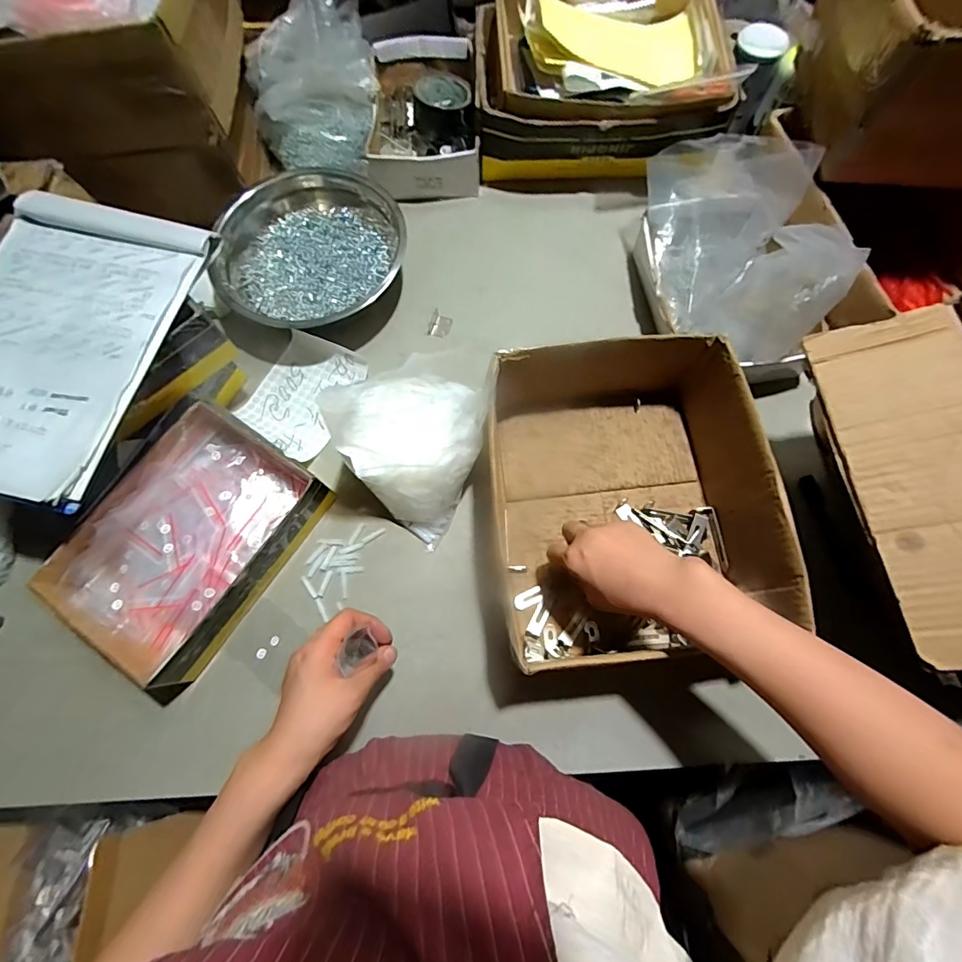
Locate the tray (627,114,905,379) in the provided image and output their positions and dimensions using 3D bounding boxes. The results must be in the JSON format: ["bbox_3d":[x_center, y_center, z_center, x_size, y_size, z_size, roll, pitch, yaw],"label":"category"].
[{"bbox_3d":[0.301,-0.285,0.538,0.185,0.151,0.300,-9,72,-1],"label":"tray"}]

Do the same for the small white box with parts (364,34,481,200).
[{"bbox_3d":[-0.083,-0.545,0.691,0.156,0.058,0.263,-2,72,1],"label":"small white box with parts"}]

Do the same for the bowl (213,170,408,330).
[{"bbox_3d":[-0.210,-0.303,0.607,0.224,0.088,0.206,2,72,2],"label":"bowl"}]

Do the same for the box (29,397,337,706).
[{"bbox_3d":[-0.319,0.071,0.503,0.191,0.073,0.276,34,76,12],"label":"box"}]

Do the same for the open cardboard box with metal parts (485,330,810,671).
[{"bbox_3d":[0.151,0.017,0.486,0.245,0.120,0.289,-6,72,0],"label":"open cardboard box with metal parts"}]

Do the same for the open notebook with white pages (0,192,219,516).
[{"bbox_3d":[-0.414,-0.145,0.450,0.215,0.028,0.320,13,73,6],"label":"open notebook with white pages"}]

